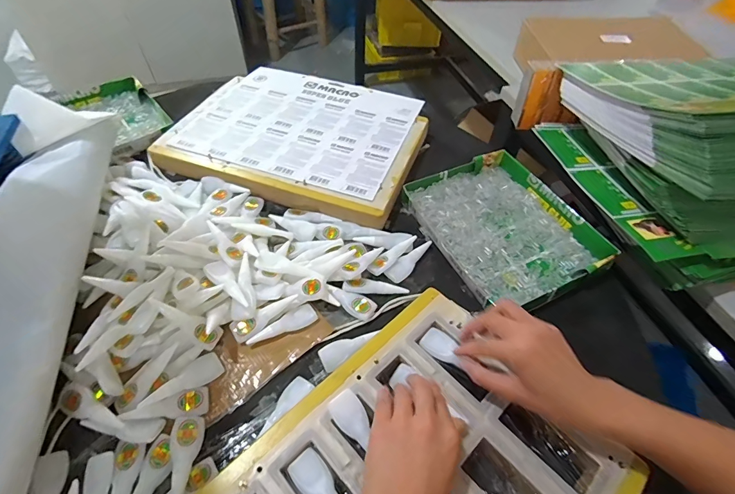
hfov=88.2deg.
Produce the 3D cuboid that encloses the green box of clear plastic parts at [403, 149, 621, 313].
[{"bbox_3d":[0.203,-0.035,0.576,0.208,0.039,0.256,-19,55,-17],"label":"green box of clear plastic parts"}]

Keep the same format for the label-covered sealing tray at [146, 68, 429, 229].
[{"bbox_3d":[-0.110,-0.209,0.692,0.409,0.034,0.333,18,53,12],"label":"label-covered sealing tray"}]

